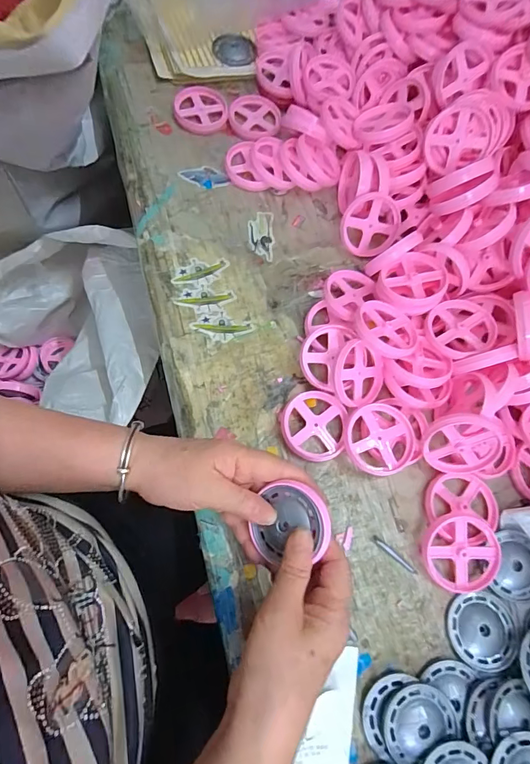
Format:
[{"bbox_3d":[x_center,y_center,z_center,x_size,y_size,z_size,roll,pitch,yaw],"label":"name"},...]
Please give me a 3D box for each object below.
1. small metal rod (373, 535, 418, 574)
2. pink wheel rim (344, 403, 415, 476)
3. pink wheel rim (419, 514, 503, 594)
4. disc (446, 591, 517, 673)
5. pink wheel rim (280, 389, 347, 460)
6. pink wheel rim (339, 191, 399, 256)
[{"bbox_3d":[0.114,0.151,0.351,0.046,0.005,0.006,39,71,7],"label":"small metal rod"},{"bbox_3d":[0.105,0.052,0.368,0.063,0.013,0.063,-7,72,-9],"label":"pink wheel rim"},{"bbox_3d":[0.169,0.145,0.343,0.062,0.017,0.062,-5,71,-9],"label":"pink wheel rim"},{"bbox_3d":[0.180,0.206,0.332,0.054,0.006,0.054,2,70,-6],"label":"disc"},{"bbox_3d":[0.045,0.039,0.375,0.061,0.008,0.065,0,71,1],"label":"pink wheel rim"},{"bbox_3d":[0.115,-0.173,0.441,0.064,0.065,0.018,11,32,-10],"label":"pink wheel rim"}]

